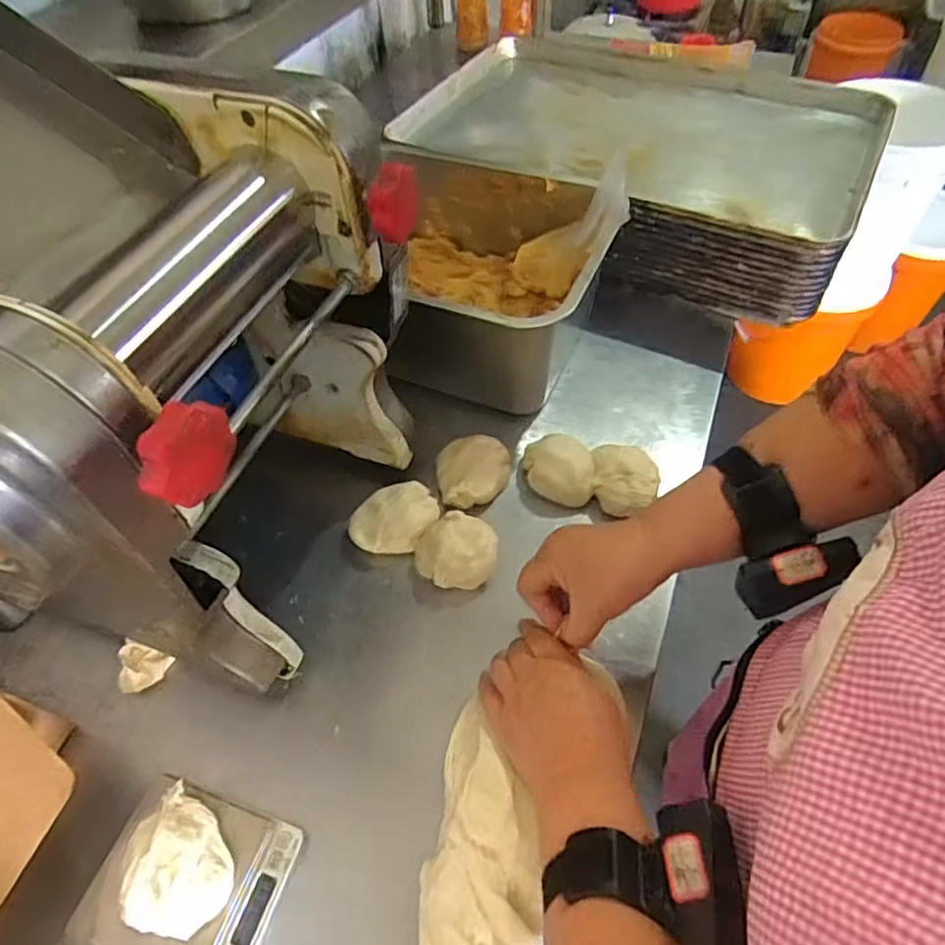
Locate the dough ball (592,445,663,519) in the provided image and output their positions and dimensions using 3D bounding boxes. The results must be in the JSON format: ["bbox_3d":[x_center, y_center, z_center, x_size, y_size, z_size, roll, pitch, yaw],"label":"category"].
[{"bbox_3d":[0.150,0.009,0.596,0.058,0.044,0.072,1,53,4],"label":"dough ball"}]

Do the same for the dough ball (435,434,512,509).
[{"bbox_3d":[0.001,-0.002,0.612,0.073,0.031,0.071,-2,53,2],"label":"dough ball"}]

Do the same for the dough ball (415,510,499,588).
[{"bbox_3d":[-0.014,0.072,0.555,0.072,0.042,0.058,4,53,8],"label":"dough ball"}]

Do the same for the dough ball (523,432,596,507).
[{"bbox_3d":[0.086,-0.003,0.603,0.070,0.041,0.056,10,54,10],"label":"dough ball"}]

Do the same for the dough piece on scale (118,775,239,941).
[{"bbox_3d":[-0.198,0.261,0.405,0.061,0.057,0.080,-34,58,-20],"label":"dough piece on scale"}]

